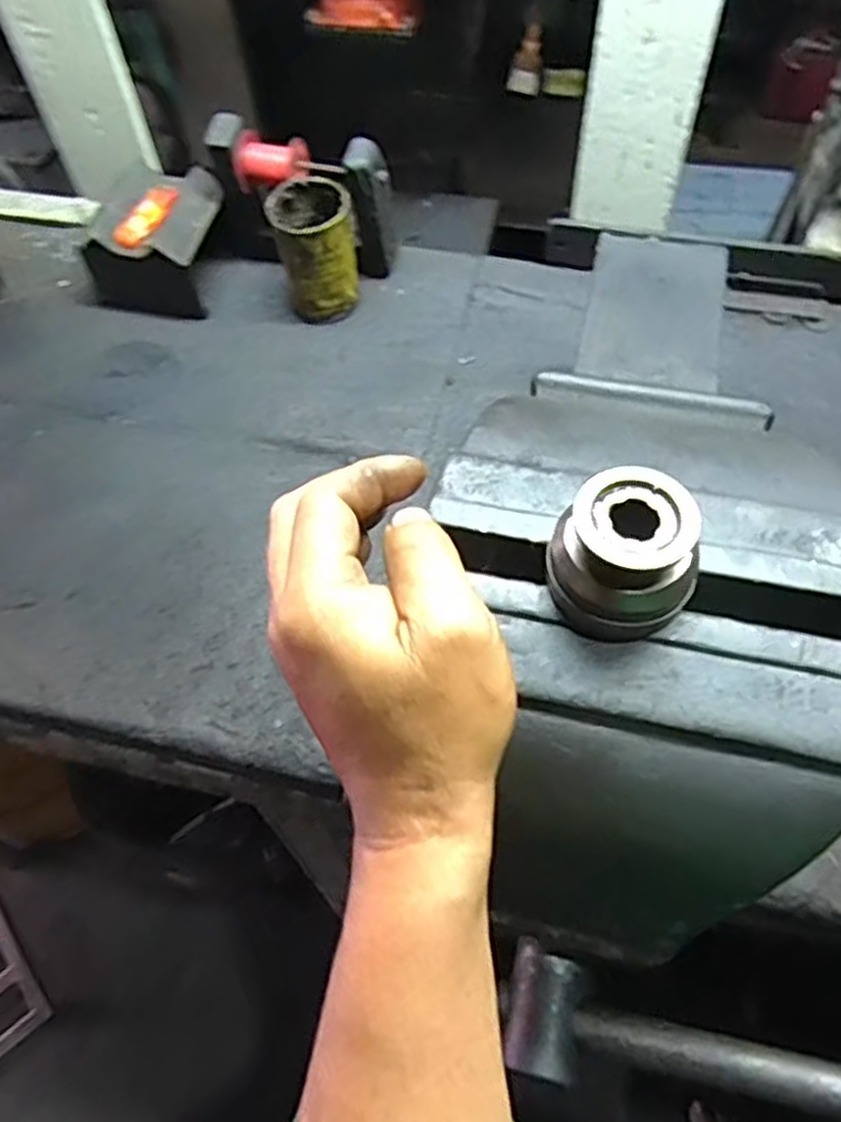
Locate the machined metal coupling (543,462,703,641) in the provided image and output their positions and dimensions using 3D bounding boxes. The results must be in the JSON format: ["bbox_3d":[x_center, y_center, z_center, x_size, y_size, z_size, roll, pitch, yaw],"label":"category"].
[{"bbox_3d":[0.079,-0.001,0.310,0.051,0.046,0.051,-1,59,2],"label":"machined metal coupling"}]

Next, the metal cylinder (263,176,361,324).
[{"bbox_3d":[-0.101,-0.299,0.773,0.077,0.111,0.074,-12,59,-5],"label":"metal cylinder"}]

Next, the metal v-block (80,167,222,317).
[{"bbox_3d":[-0.270,-0.327,0.806,0.130,0.093,0.113,13,60,10],"label":"metal v-block"}]

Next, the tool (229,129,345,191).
[{"bbox_3d":[-0.128,-0.378,0.748,0.100,0.035,0.049,5,59,6],"label":"tool"}]

